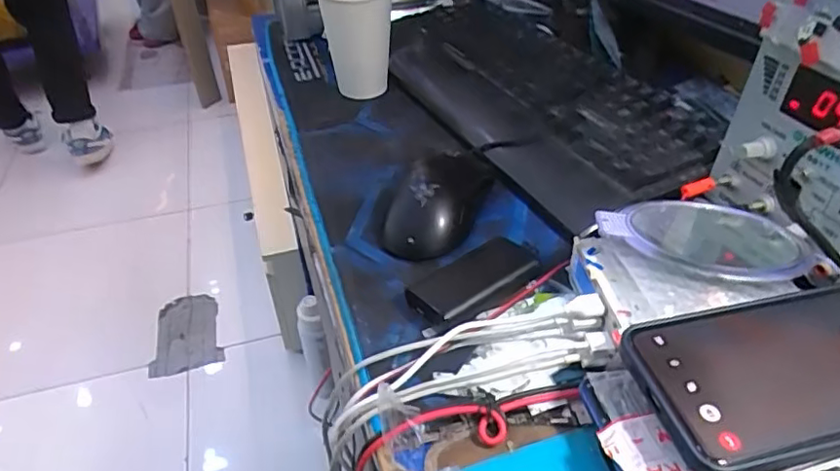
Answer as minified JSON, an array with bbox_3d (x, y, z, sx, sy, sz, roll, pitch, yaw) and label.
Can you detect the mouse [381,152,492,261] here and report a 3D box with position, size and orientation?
[{"bbox_3d":[0.016,-0.034,0.466,0.060,0.034,0.118,15,42,19],"label":"mouse"}]

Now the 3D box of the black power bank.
[{"bbox_3d":[0.037,0.031,0.392,0.088,0.017,0.045,-27,45,-28],"label":"black power bank"}]

